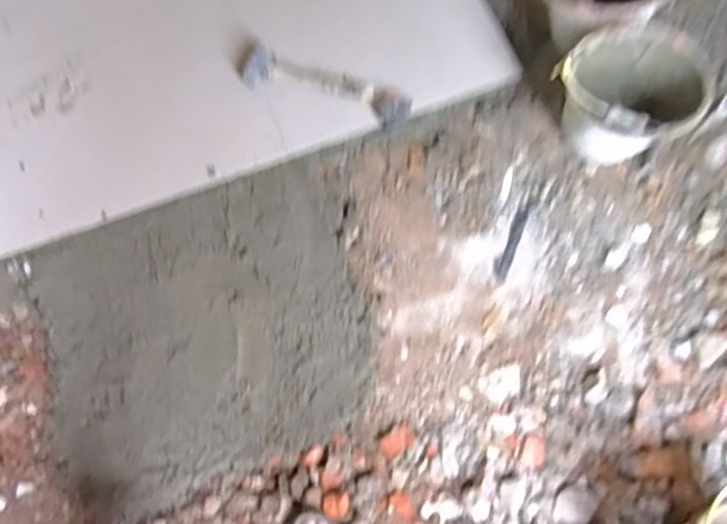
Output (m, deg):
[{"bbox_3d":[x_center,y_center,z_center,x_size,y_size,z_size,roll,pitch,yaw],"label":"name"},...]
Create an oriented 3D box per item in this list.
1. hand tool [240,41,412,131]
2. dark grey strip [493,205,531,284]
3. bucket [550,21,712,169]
[{"bbox_3d":[-0.092,-0.421,1.309,0.421,0.052,0.087,18,75,5],"label":"hand tool"},{"bbox_3d":[0.332,-0.045,1.229,0.035,0.013,0.198,23,76,7],"label":"dark grey strip"},{"bbox_3d":[0.562,-0.346,1.180,0.291,0.239,0.256,-39,78,-10],"label":"bucket"}]

